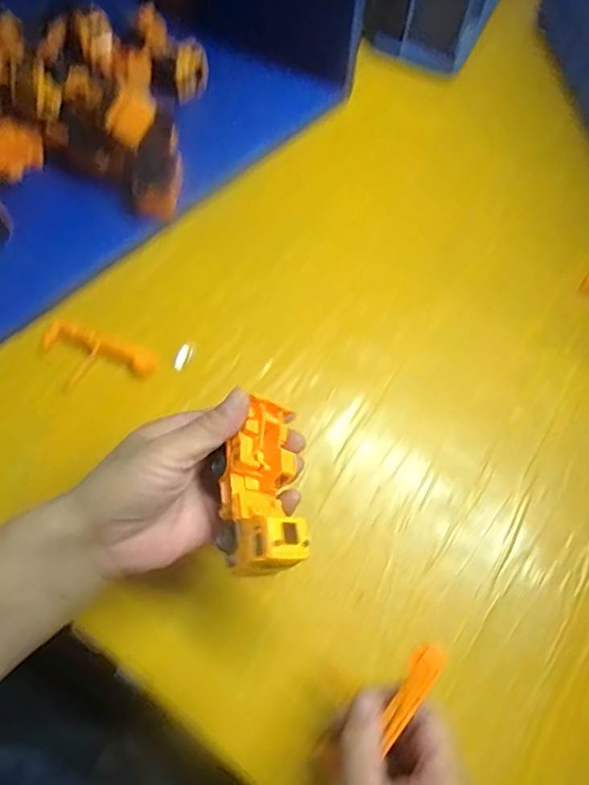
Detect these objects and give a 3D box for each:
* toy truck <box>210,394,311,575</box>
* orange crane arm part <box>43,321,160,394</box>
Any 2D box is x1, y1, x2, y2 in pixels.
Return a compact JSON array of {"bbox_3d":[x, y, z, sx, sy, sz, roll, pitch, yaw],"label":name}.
[{"bbox_3d":[-0.021,0.056,0.323,0.050,0.034,0.100,-2,60,-3],"label":"toy truck"},{"bbox_3d":[-0.169,-0.025,0.452,0.099,0.010,0.055,18,67,6],"label":"orange crane arm part"}]

